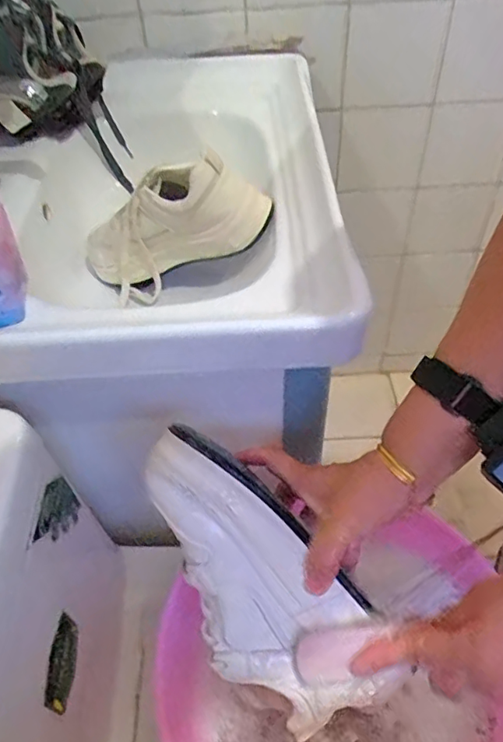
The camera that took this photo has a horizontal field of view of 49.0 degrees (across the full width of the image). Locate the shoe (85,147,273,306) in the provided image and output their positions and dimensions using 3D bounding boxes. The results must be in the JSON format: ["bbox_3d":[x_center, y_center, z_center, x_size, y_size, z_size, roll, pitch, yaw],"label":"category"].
[{"bbox_3d":[-0.106,-0.179,0.684,0.261,0.118,0.098,-17,41,32],"label":"shoe"}]

